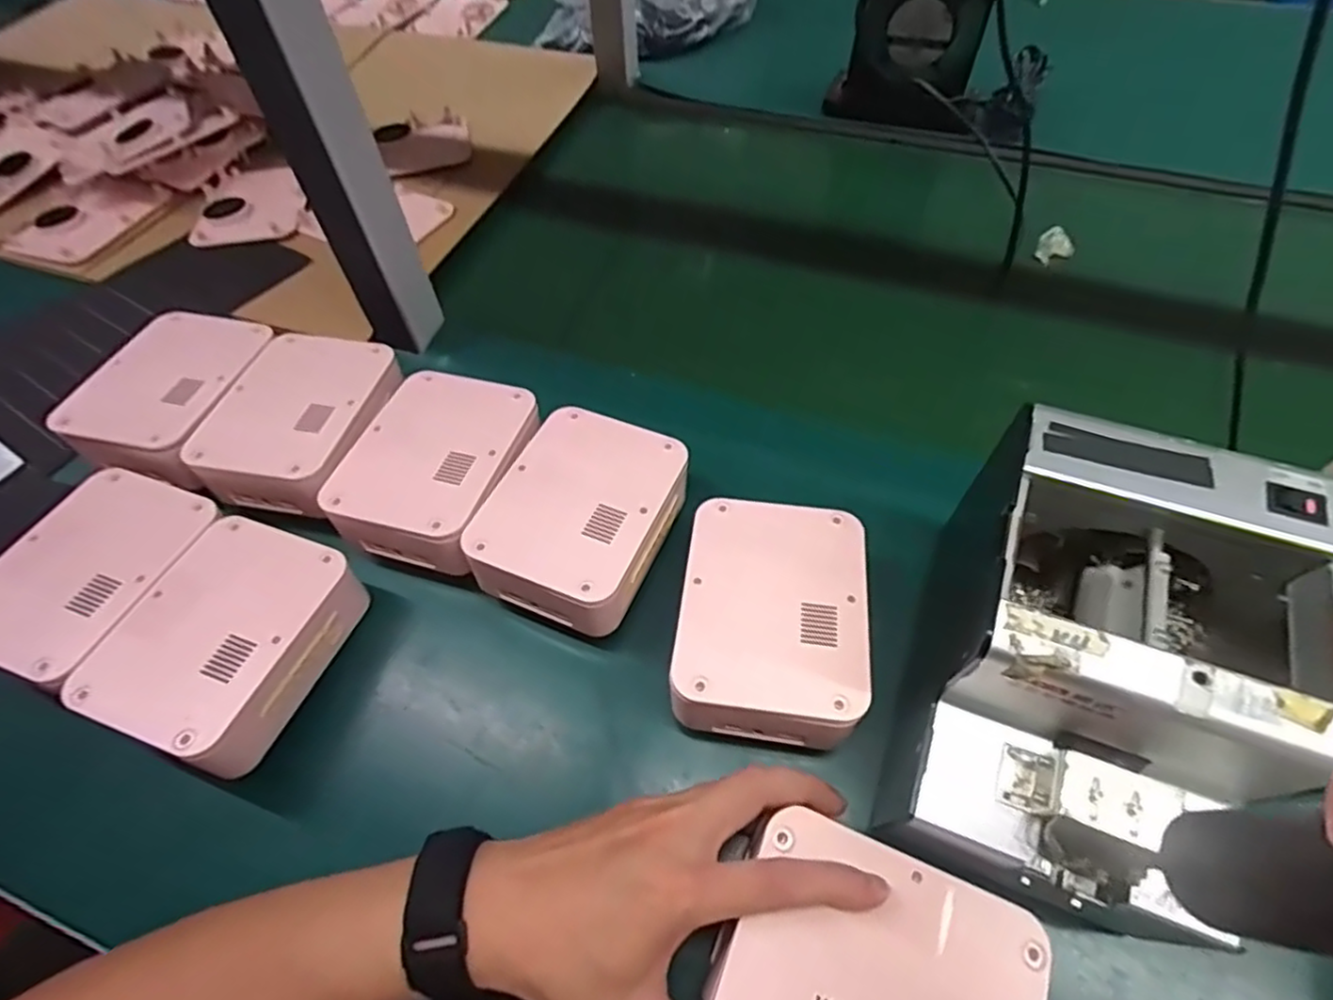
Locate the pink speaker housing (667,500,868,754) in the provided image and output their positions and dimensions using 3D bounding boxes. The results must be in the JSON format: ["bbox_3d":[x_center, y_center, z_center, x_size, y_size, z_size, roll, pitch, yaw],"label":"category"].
[{"bbox_3d":[0.058,0.062,0.371,0.097,0.038,0.129,6,57,6],"label":"pink speaker housing"}]

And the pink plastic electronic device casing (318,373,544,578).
[{"bbox_3d":[-0.149,-0.024,0.439,0.105,0.039,0.130,12,58,10],"label":"pink plastic electronic device casing"}]

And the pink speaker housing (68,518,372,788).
[{"bbox_3d":[-0.254,0.079,0.387,0.105,0.042,0.131,17,59,13],"label":"pink speaker housing"}]

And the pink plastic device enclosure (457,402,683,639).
[{"bbox_3d":[-0.051,0.008,0.415,0.102,0.041,0.128,18,59,14],"label":"pink plastic device enclosure"}]

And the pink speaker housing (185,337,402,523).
[{"bbox_3d":[-0.249,-0.056,0.462,0.108,0.040,0.135,11,58,10],"label":"pink speaker housing"}]

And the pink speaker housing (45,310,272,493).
[{"bbox_3d":[-0.355,-0.076,0.487,0.113,0.045,0.139,11,58,10],"label":"pink speaker housing"}]

